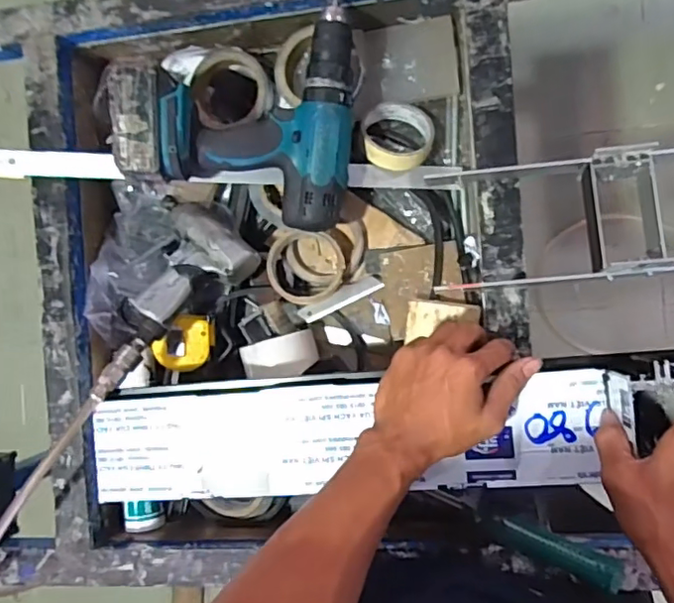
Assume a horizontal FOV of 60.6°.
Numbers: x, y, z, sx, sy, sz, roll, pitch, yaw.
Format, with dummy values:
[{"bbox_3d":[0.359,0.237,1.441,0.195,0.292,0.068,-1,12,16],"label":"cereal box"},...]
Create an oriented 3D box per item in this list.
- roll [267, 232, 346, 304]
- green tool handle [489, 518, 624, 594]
[{"bbox_3d":[-0.037,-0.041,0.679,0.086,0.034,0.086,0,90,9],"label":"roll"},{"bbox_3d":[0.198,0.228,0.528,0.115,0.024,0.027,13,92,36],"label":"green tool handle"}]

